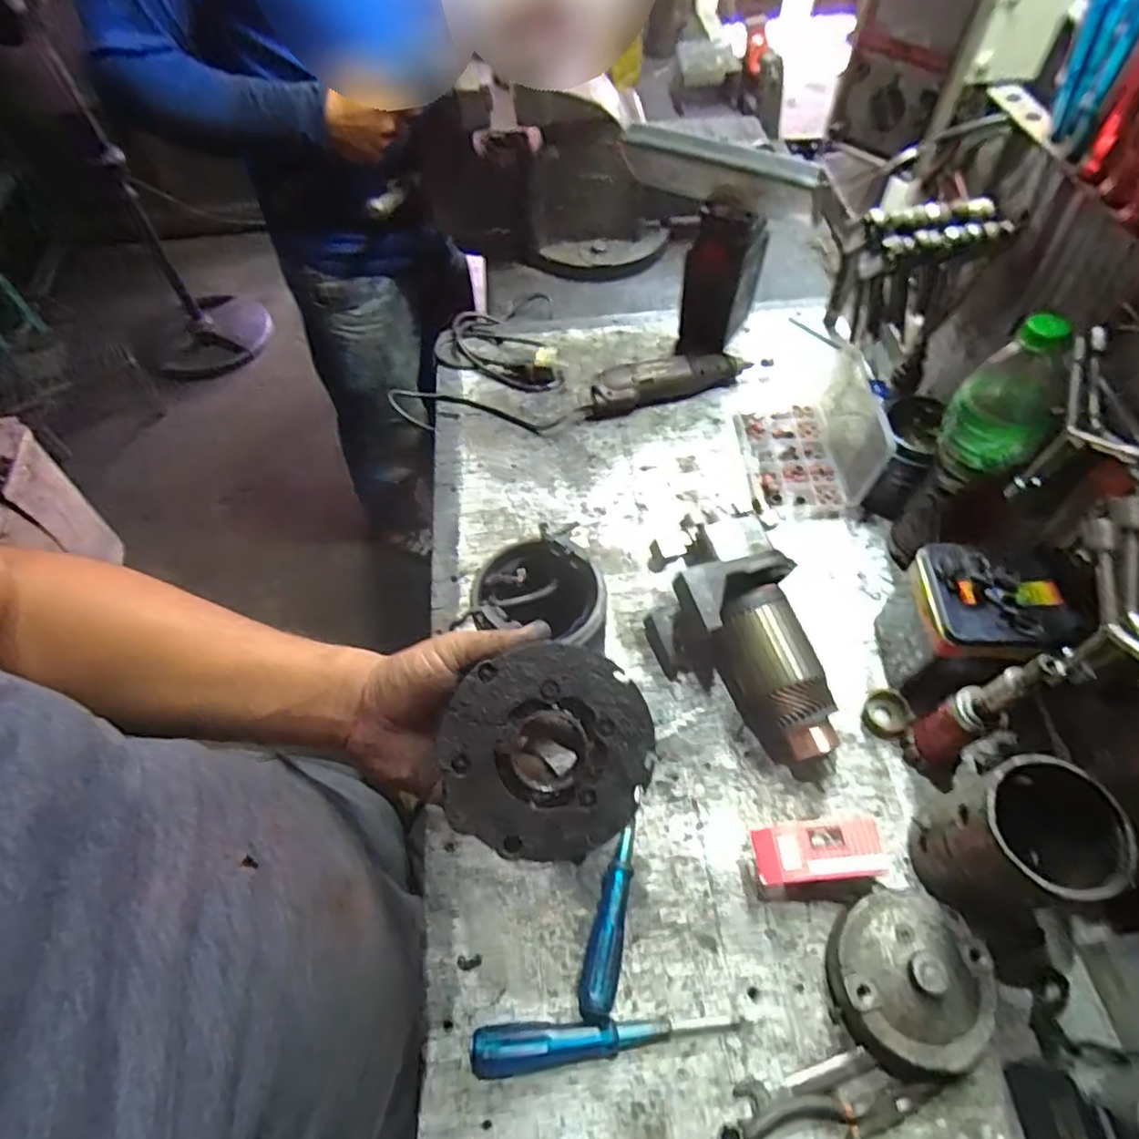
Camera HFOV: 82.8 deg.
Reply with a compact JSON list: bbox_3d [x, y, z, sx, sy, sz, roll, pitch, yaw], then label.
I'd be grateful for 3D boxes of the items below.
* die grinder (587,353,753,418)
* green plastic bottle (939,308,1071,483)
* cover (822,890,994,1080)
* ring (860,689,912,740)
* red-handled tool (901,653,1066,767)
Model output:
[{"bbox_3d":[0.124,-0.245,0.834,0.229,0.045,0.051,-20,60,-10],"label":"die grinder"},{"bbox_3d":[0.365,-0.136,0.537,0.070,0.130,0.063,18,61,12],"label":"green plastic bottle"},{"bbox_3d":[0.251,0.298,0.474,0.105,0.051,0.111,-1,59,1],"label":"cover"},{"bbox_3d":[0.295,0.134,0.599,0.043,0.017,0.041,-1,59,1],"label":"ring"},{"bbox_3d":[0.324,0.114,0.515,0.044,0.184,0.039,-26,62,-14],"label":"red-handled tool"}]

